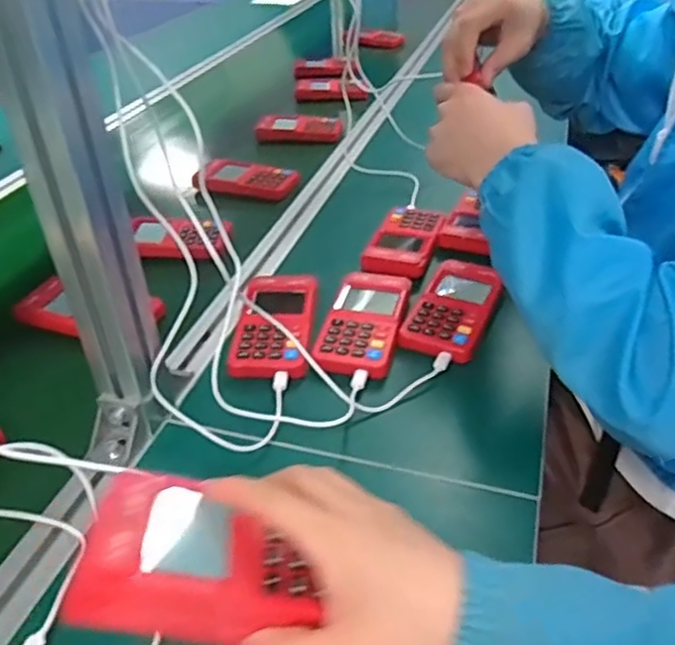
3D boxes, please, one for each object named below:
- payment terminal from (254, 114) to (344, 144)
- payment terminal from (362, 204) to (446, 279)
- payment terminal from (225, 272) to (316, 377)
[{"bbox_3d":[-0.060,-0.313,1.045,0.141,0.030,0.056,3,37,7],"label":"payment terminal"},{"bbox_3d":[0.079,-0.101,0.725,0.066,0.019,0.149,9,38,14],"label":"payment terminal"},{"bbox_3d":[-0.057,-0.001,0.601,0.071,0.016,0.135,-1,37,2],"label":"payment terminal"}]

